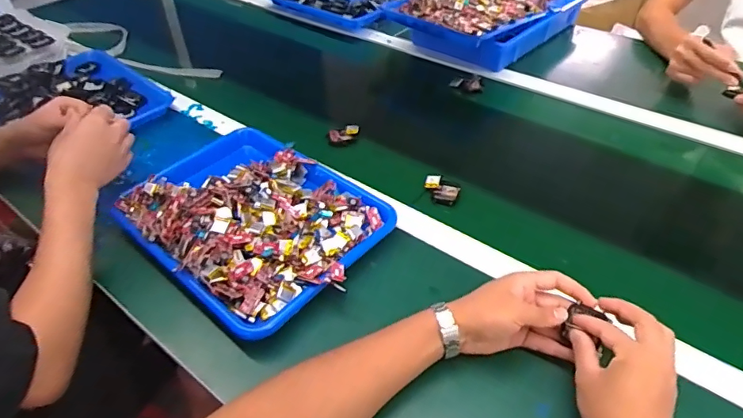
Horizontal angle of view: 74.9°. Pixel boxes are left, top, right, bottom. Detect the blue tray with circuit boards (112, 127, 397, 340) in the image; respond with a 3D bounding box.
[{"bbox_3d":[-0.158,0.000,0.650,0.340,0.063,0.264,31,53,30],"label":"blue tray with circuit boards"}]

